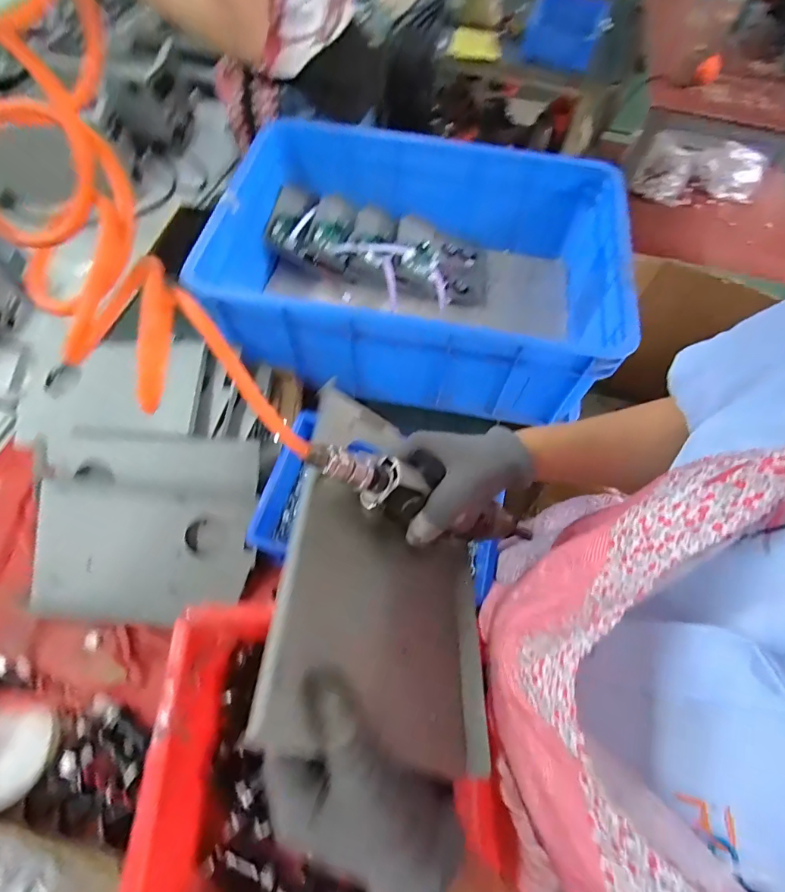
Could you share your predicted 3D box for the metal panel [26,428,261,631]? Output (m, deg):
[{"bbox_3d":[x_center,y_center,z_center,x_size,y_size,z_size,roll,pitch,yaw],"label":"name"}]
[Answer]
[{"bbox_3d":[-0.310,0.099,0.577,0.262,0.021,0.229,2,84,-3],"label":"metal panel"}]

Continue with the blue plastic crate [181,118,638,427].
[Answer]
[{"bbox_3d":[0.042,-0.287,0.738,0.566,0.201,0.397,9,62,1],"label":"blue plastic crate"}]

